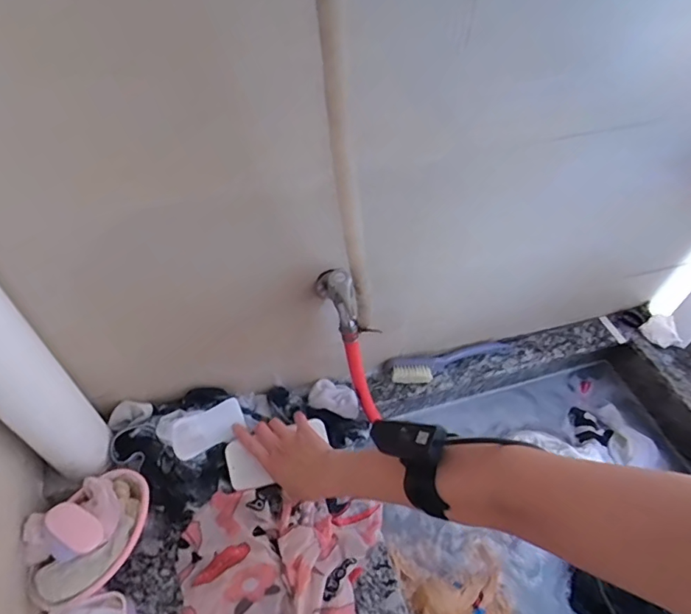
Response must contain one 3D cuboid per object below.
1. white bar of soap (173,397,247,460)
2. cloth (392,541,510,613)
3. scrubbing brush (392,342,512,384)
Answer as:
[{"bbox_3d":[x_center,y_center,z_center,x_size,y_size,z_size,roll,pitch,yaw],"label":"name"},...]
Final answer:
[{"bbox_3d":[-0.194,0.169,0.688,0.100,0.020,0.052,-25,89,-23],"label":"white bar of soap"},{"bbox_3d":[0.165,0.413,0.678,0.150,0.060,0.152,-8,51,-8],"label":"cloth"},{"bbox_3d":[0.182,0.089,0.806,0.220,0.051,0.044,-14,52,-13],"label":"scrubbing brush"}]

